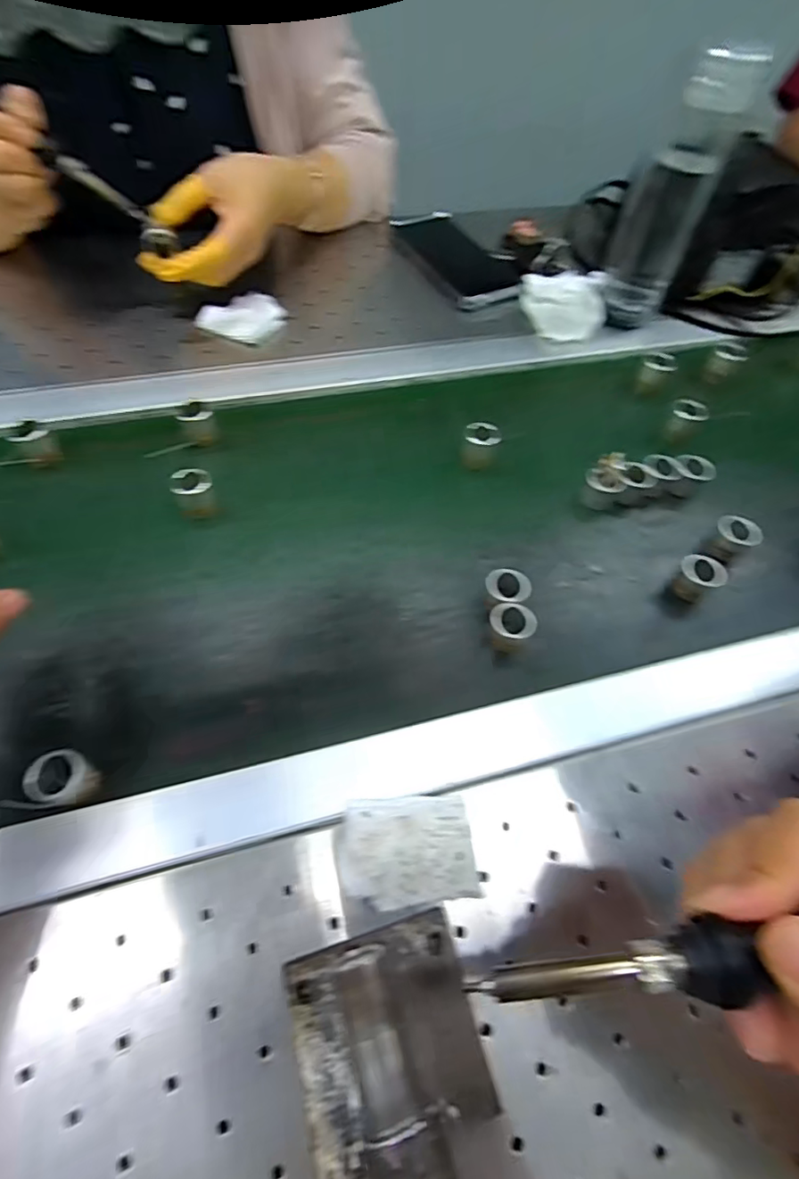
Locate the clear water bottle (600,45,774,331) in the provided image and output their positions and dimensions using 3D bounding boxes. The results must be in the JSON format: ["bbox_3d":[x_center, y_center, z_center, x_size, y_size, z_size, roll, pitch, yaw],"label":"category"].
[{"bbox_3d":[0.232,-0.333,0.445,0.057,0.183,0.056,8,60,0],"label":"clear water bottle"}]

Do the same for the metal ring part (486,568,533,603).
[{"bbox_3d":[0.070,0.002,0.348,0.029,0.023,0.026,22,61,8],"label":"metal ring part"}]

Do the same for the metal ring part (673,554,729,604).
[{"bbox_3d":[0.205,-0.008,0.361,0.025,0.024,0.028,-33,68,-20],"label":"metal ring part"}]

